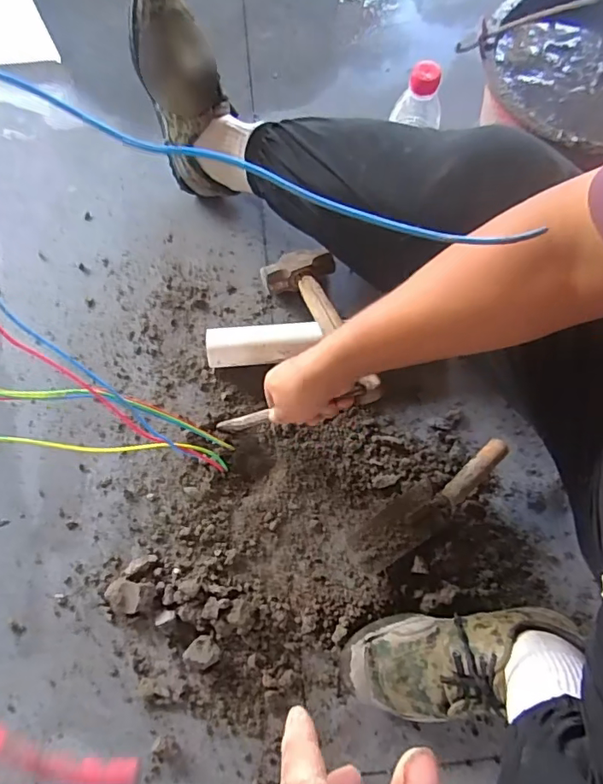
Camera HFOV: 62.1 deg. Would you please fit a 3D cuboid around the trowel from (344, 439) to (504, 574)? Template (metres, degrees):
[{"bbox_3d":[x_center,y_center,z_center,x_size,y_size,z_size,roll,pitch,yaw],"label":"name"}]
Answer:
[{"bbox_3d":[0.157,0.136,0.608,0.225,0.054,0.061,-34,76,-10],"label":"trowel"}]

